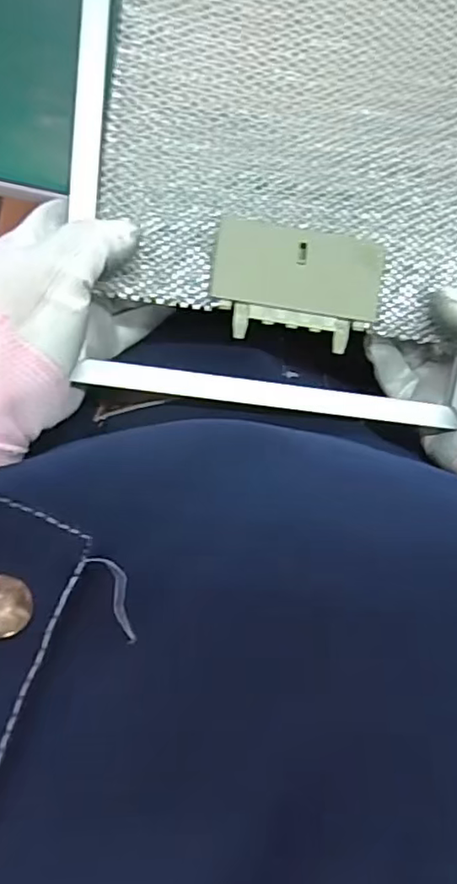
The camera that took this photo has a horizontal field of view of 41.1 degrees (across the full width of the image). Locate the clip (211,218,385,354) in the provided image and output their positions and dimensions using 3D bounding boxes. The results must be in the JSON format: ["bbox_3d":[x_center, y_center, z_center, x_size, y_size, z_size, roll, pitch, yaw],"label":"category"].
[{"bbox_3d":[0.035,-0.079,0.306,0.083,0.008,0.056,7,92,-6],"label":"clip"}]

